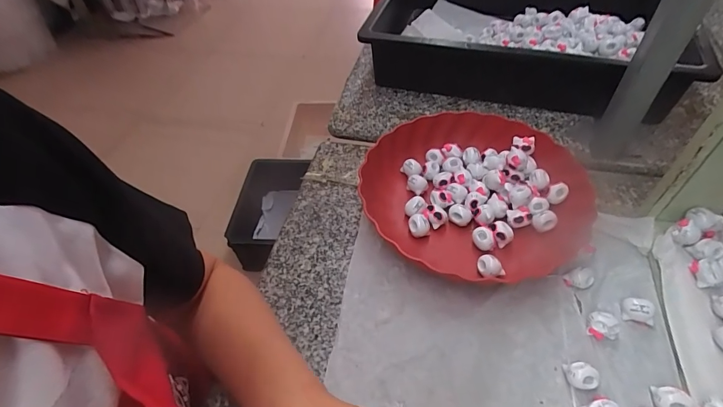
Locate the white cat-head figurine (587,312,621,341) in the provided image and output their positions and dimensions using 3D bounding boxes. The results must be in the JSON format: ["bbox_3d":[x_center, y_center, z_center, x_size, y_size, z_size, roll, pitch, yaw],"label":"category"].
[{"bbox_3d":[0.221,0.112,0.351,0.023,0.023,0.018,2,50,7],"label":"white cat-head figurine"}]

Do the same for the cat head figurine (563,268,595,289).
[{"bbox_3d":[0.216,0.074,0.381,0.027,0.017,0.015,-8,49,-1],"label":"cat head figurine"}]

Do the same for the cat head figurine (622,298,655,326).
[{"bbox_3d":[0.258,0.100,0.358,0.024,0.021,0.017,16,53,18],"label":"cat head figurine"}]

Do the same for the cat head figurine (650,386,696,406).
[{"bbox_3d":[0.248,0.159,0.307,0.024,0.015,0.018,14,52,17],"label":"cat head figurine"}]

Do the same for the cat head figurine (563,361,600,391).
[{"bbox_3d":[0.185,0.146,0.324,0.024,0.020,0.019,1,50,6],"label":"cat head figurine"}]

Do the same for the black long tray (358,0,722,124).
[{"bbox_3d":[0.246,-0.285,0.634,0.450,0.099,0.320,12,52,15],"label":"black long tray"}]

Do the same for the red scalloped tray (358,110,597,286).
[{"bbox_3d":[0.124,-0.015,0.447,0.244,0.043,0.239,-9,49,-3],"label":"red scalloped tray"}]

